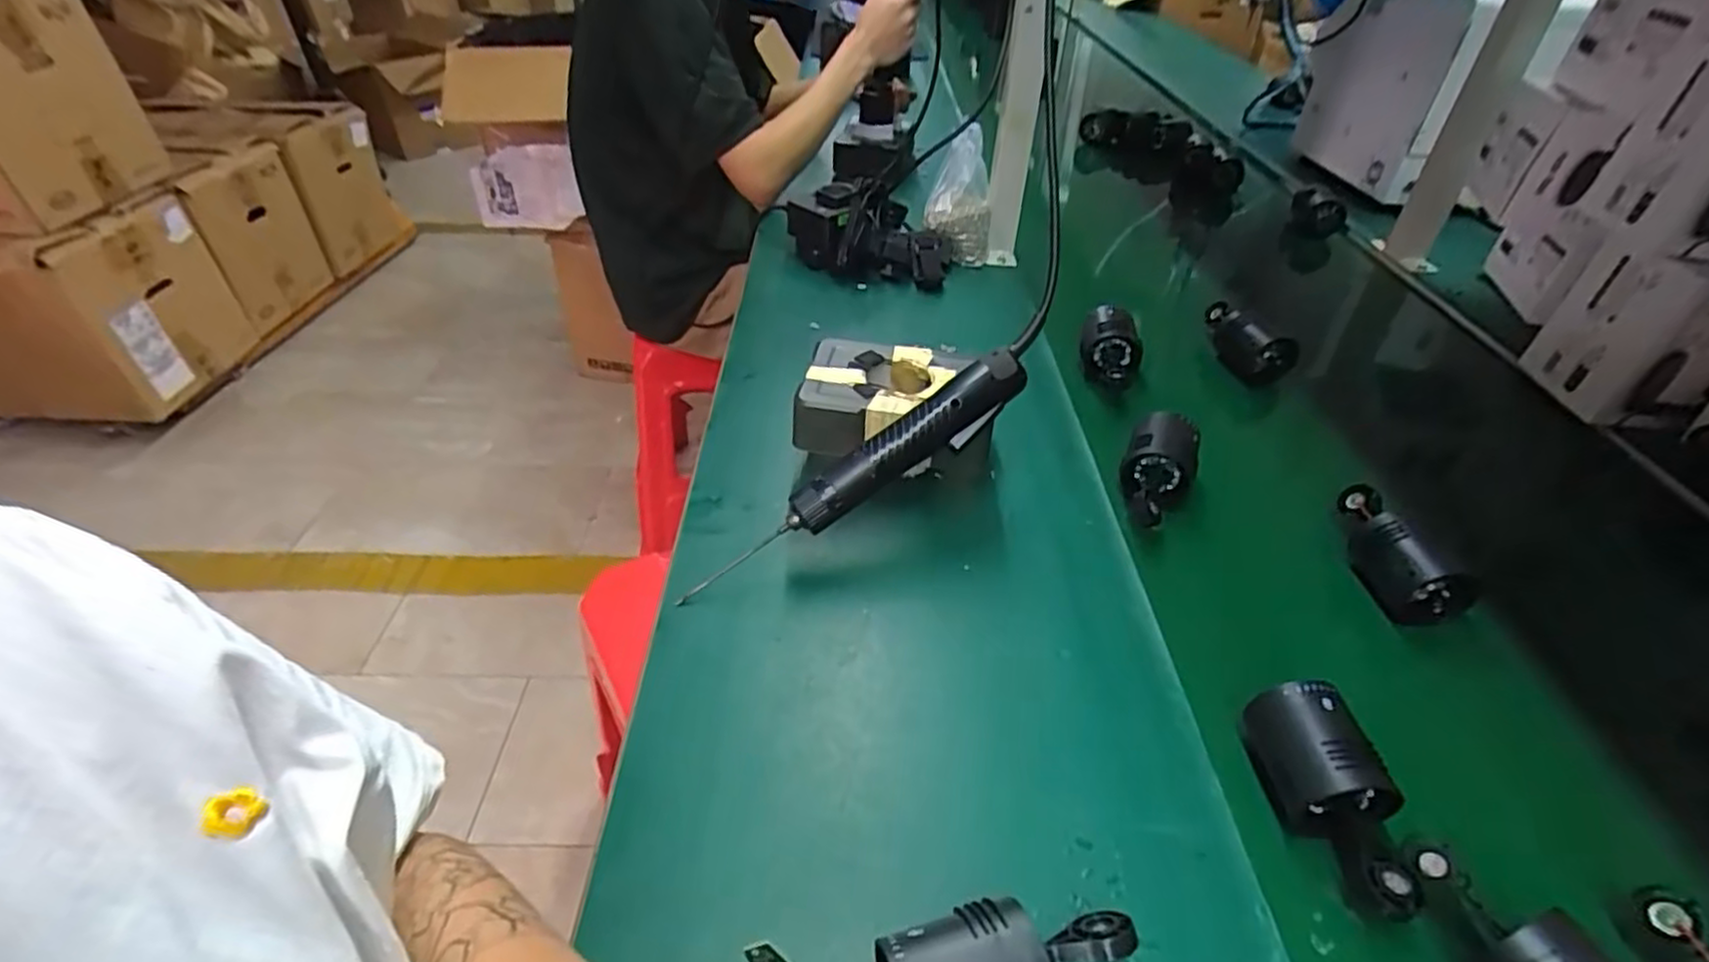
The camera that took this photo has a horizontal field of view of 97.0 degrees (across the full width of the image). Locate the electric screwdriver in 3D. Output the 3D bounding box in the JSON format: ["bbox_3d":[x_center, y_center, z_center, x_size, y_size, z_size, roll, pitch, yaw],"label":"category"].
[{"bbox_3d":[0.004,-0.002,0.536,0.280,0.039,0.030,-35,47,-6],"label":"electric screwdriver"}]

